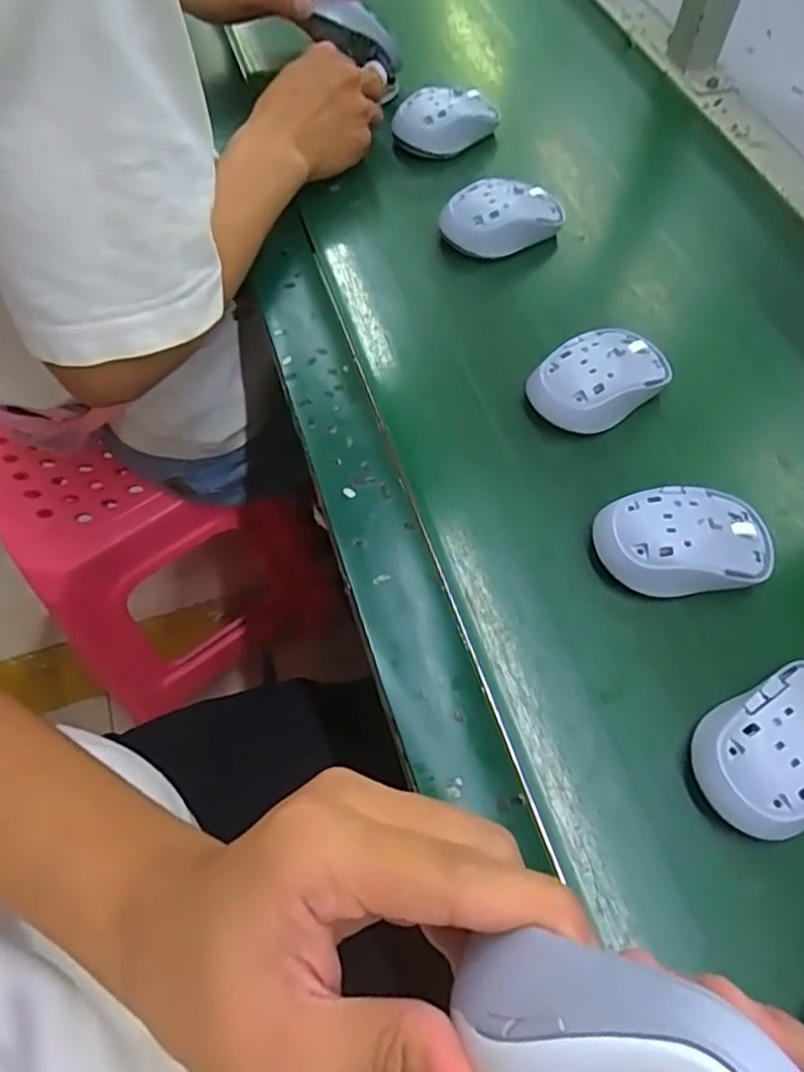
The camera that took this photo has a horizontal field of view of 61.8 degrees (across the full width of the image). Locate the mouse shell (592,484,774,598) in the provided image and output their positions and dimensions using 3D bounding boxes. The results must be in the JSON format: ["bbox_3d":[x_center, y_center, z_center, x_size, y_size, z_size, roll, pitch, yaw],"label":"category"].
[{"bbox_3d":[0.164,0.003,0.392,0.100,0.036,0.062,-5,63,-5],"label":"mouse shell"}]

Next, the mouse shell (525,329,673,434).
[{"bbox_3d":[0.131,-0.106,0.451,0.101,0.037,0.065,-33,68,-18],"label":"mouse shell"}]

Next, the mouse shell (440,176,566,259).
[{"bbox_3d":[0.080,-0.248,0.526,0.101,0.040,0.056,-22,65,-13],"label":"mouse shell"}]

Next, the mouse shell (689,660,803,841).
[{"bbox_3d":[0.191,0.103,0.333,0.098,0.033,0.060,-30,67,-16],"label":"mouse shell"}]

